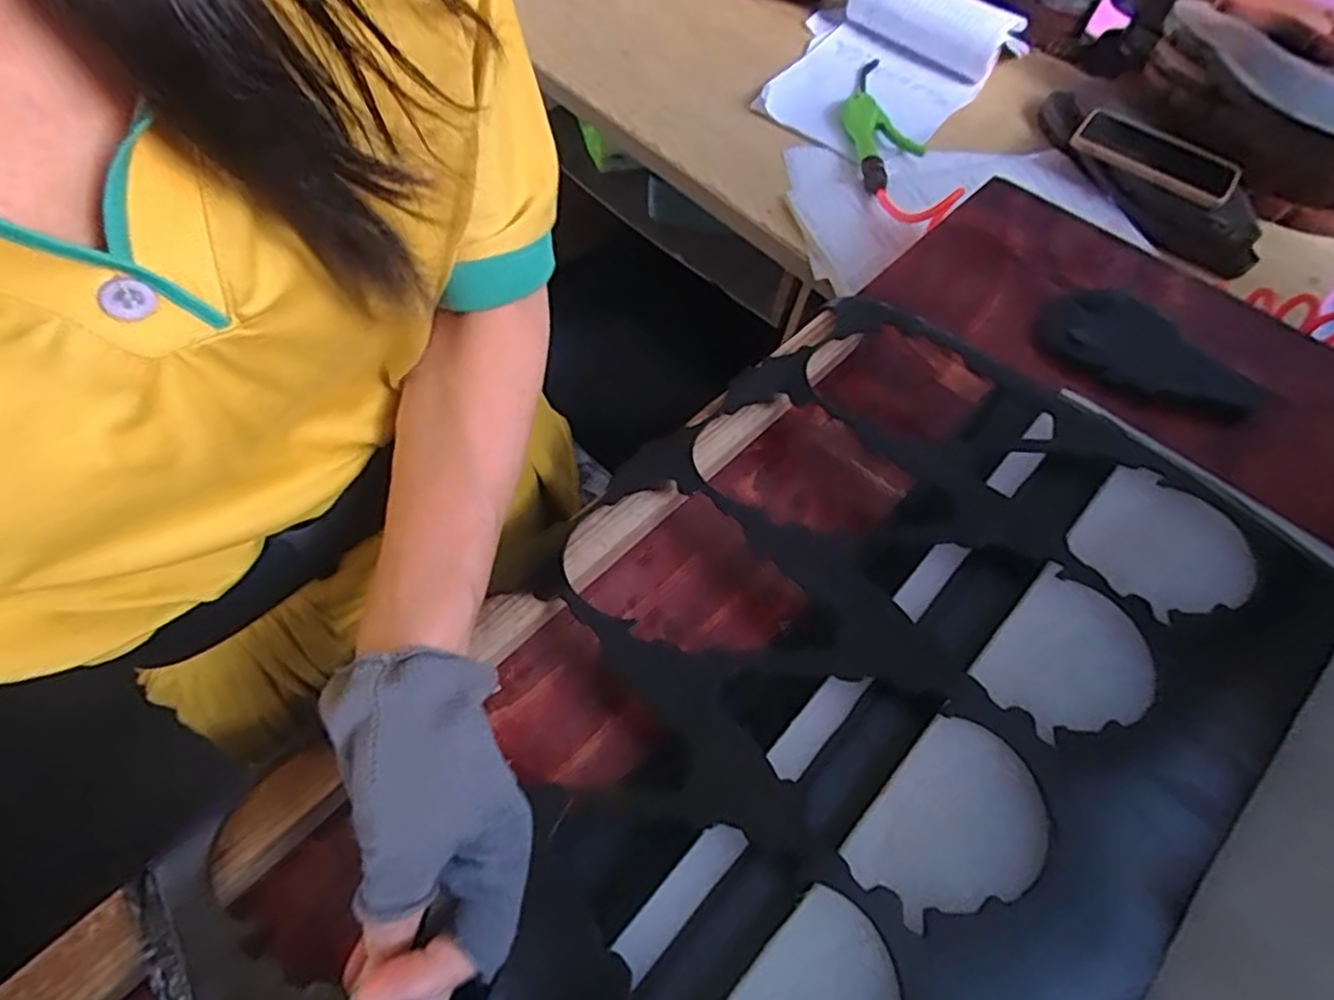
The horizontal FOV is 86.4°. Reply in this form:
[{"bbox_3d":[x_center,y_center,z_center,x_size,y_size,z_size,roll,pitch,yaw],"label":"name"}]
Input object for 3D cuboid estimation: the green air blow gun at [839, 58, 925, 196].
[{"bbox_3d":[0.237,-0.426,0.797,0.079,0.022,0.245,-1,61,-5],"label":"green air blow gun"}]

